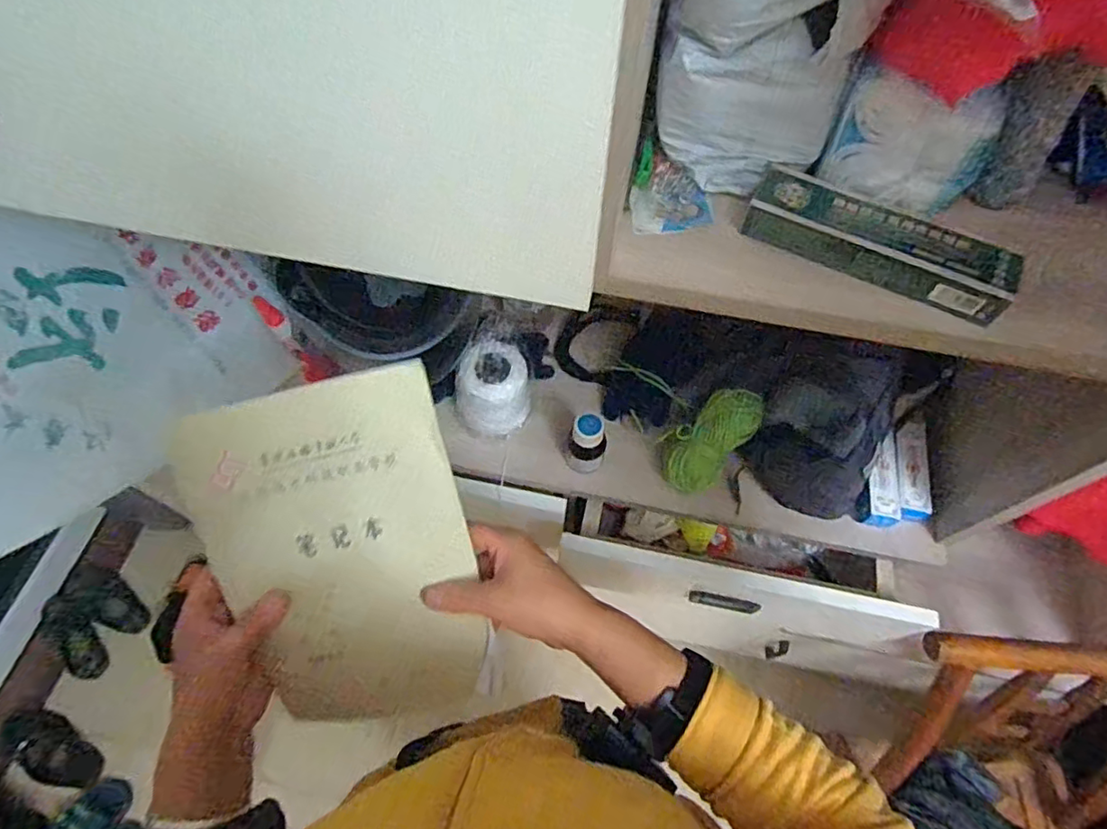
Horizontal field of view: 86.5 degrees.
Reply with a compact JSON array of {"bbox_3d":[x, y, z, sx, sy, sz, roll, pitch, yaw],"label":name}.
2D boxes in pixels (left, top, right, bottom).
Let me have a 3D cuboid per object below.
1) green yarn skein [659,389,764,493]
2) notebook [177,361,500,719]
[{"bbox_3d":[0.165,0.026,0.618,0.063,0.043,0.122,43,99,19],"label":"green yarn skein"},{"bbox_3d":[-0.149,0.105,0.425,0.173,0.013,0.248,-13,101,-5],"label":"notebook"}]

